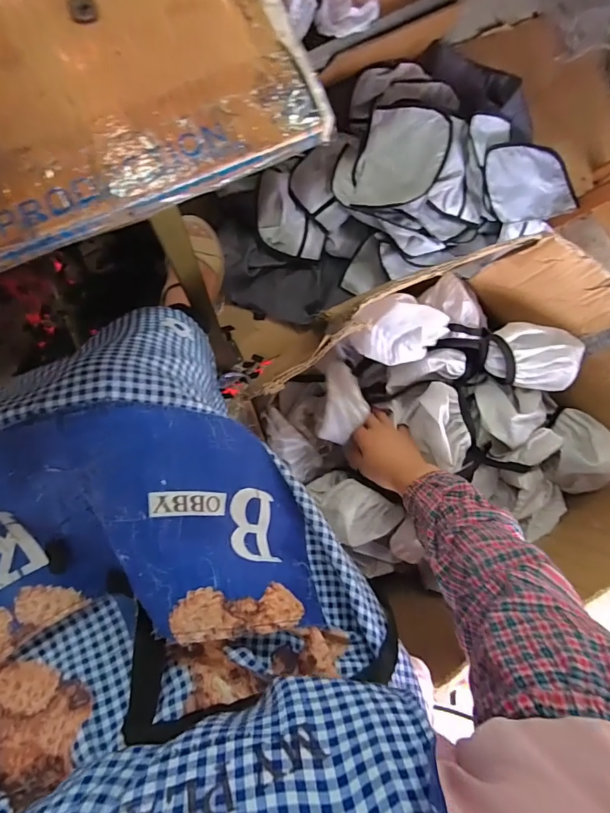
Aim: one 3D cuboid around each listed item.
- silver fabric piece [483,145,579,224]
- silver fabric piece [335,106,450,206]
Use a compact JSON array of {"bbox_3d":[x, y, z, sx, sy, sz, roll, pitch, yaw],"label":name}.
[{"bbox_3d":[0.475,-0.487,0.924,0.230,0.023,0.169,-19,93,-22],"label":"silver fabric piece"},{"bbox_3d":[0.173,-0.503,0.858,0.211,0.030,0.218,9,86,23],"label":"silver fabric piece"}]

